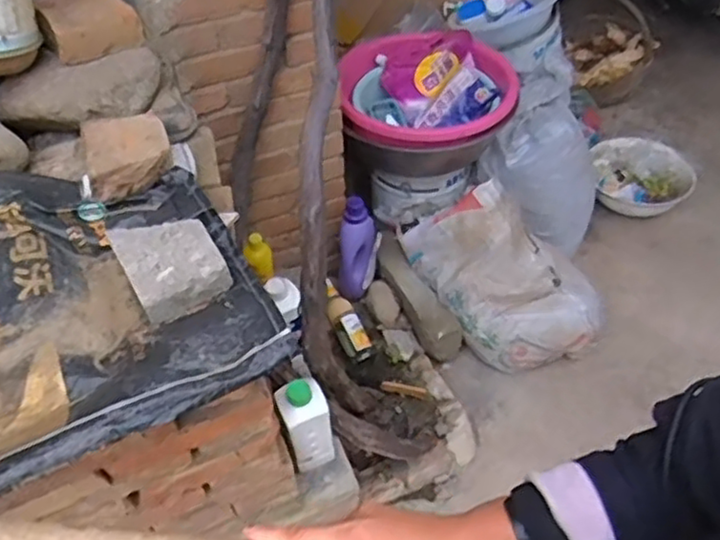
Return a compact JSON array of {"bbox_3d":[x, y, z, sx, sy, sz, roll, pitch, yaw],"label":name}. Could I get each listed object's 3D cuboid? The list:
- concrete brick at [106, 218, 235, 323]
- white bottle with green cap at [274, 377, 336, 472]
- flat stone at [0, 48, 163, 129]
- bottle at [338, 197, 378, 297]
[{"bbox_3d":[-0.236,-0.009,0.855,0.109,0.056,0.129,-27,52,-20],"label":"concrete brick"},{"bbox_3d":[-0.092,0.274,1.209,0.082,0.210,0.066,-14,49,-10],"label":"white bottle with green cap"},{"bbox_3d":[-0.420,-0.268,1.044,0.254,0.067,0.126,-22,50,-16],"label":"flat stone"},{"bbox_3d":[-0.009,-0.050,1.744,0.082,0.270,0.074,12,27,14],"label":"bottle"}]

